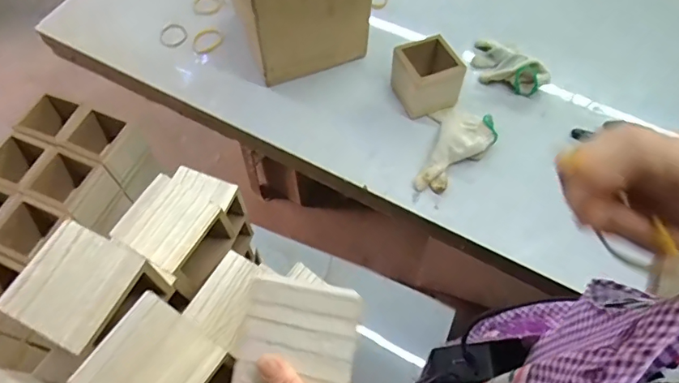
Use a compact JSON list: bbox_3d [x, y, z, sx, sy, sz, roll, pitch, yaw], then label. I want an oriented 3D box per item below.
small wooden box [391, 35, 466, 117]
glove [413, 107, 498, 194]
[{"bbox_3d":[0.158,-0.209,0.878,0.107,0.102,0.095,-22,65,-12],"label":"small wooden box"},{"bbox_3d":[0.196,-0.076,0.850,0.119,0.040,0.200,26,65,12],"label":"glove"}]

